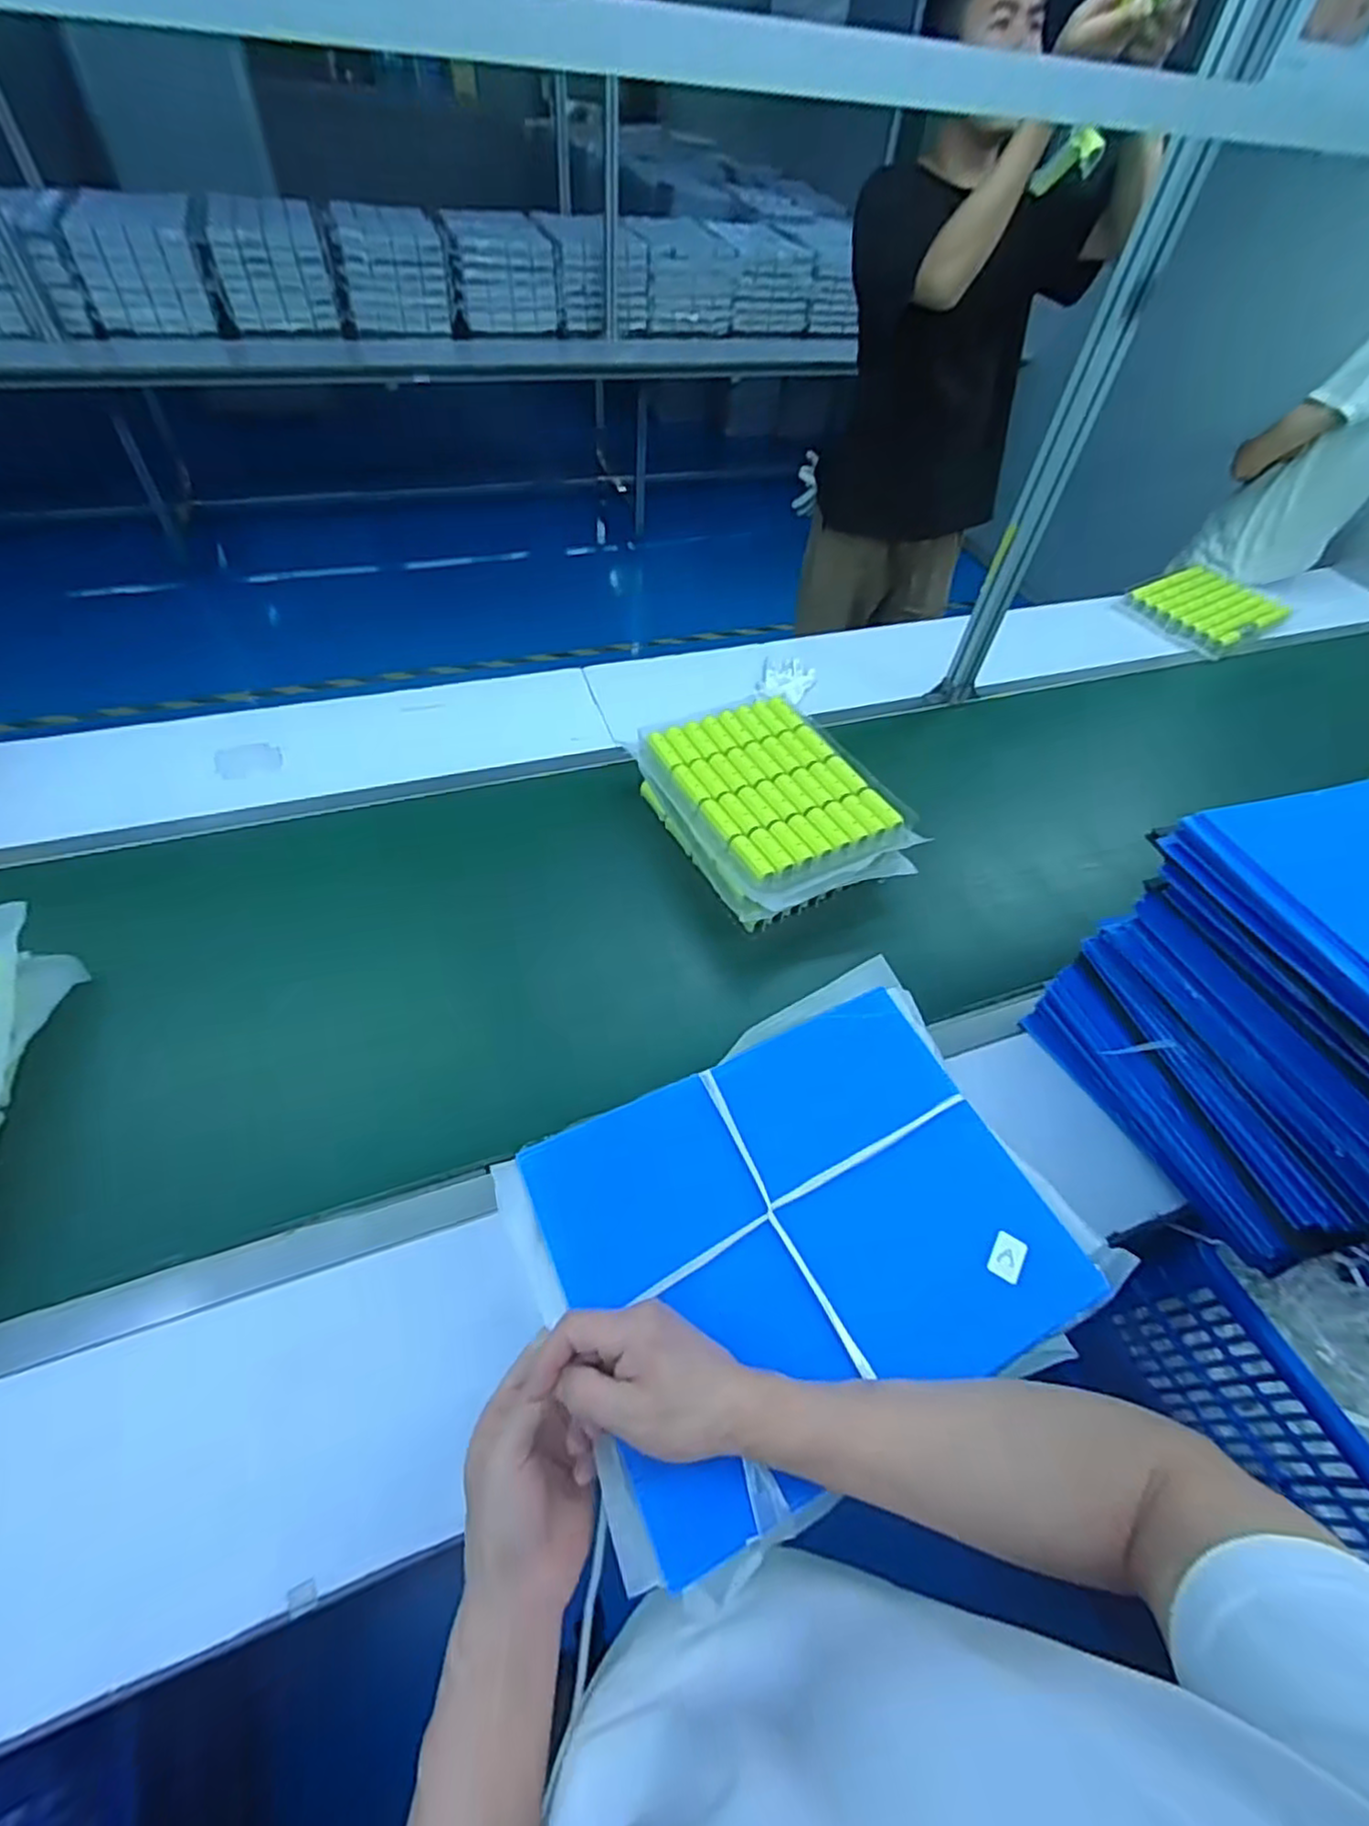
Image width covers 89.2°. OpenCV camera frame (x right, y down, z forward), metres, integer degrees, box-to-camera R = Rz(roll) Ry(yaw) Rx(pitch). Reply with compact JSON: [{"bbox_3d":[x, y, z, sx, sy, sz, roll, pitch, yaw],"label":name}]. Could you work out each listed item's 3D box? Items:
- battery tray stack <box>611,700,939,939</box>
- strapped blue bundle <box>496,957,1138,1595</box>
[{"bbox_3d":[0.129,-0.172,1.062,0.296,0.092,0.363,-21,57,-21],"label":"battery tray stack"},{"bbox_3d":[0.079,0.234,0.520,0.374,0.068,0.287,-22,57,-21],"label":"strapped blue bundle"}]

